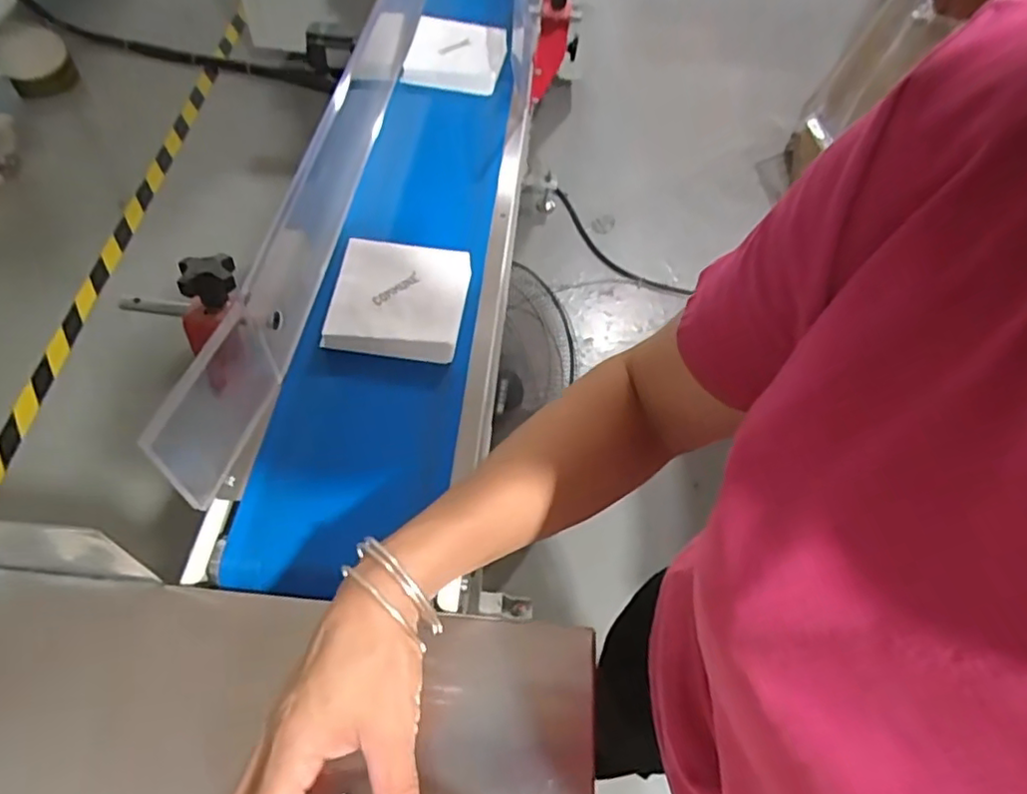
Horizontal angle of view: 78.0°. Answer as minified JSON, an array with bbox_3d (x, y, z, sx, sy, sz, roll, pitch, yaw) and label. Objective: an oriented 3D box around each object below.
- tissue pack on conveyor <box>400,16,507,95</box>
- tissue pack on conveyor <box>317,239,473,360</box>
[{"bbox_3d":[-0.073,-0.450,0.838,0.123,0.042,0.130,10,56,2],"label":"tissue pack on conveyor"},{"bbox_3d":[-0.105,-0.095,0.591,0.117,0.023,0.120,8,56,0],"label":"tissue pack on conveyor"}]

